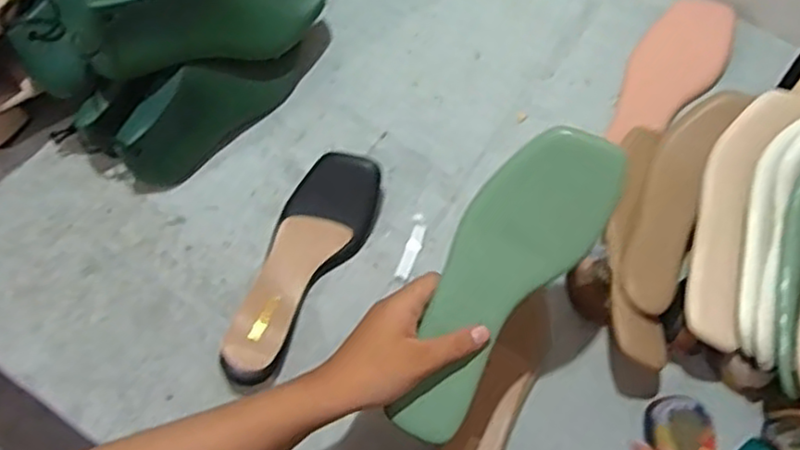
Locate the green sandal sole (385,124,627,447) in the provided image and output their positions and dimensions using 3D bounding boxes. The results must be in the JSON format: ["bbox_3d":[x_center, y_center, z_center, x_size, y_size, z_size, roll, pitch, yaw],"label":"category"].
[{"bbox_3d":[0.066,0.039,0.475,0.080,0.022,0.234,32,95,14],"label":"green sandal sole"}]

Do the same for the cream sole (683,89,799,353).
[{"bbox_3d":[0.281,-0.010,0.572,0.056,0.028,0.222,13,74,28],"label":"cream sole"}]

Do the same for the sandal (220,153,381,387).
[{"bbox_3d":[-0.097,0.034,0.642,0.081,0.037,0.235,28,73,13],"label":"sandal"}]

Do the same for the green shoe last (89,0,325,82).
[{"bbox_3d":[-0.168,-0.197,0.629,0.233,0.095,0.062,-23,66,-37],"label":"green shoe last"}]

